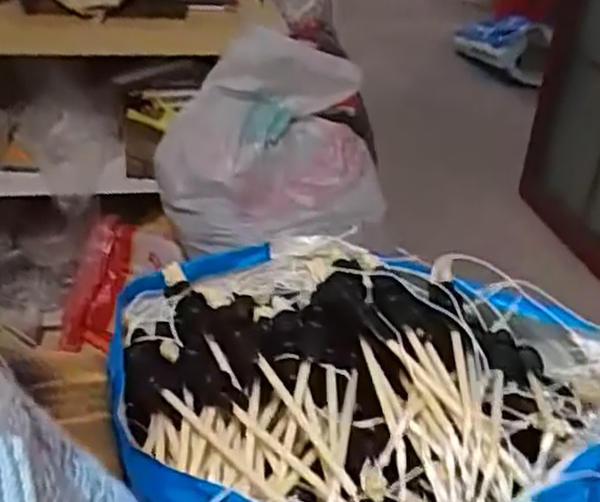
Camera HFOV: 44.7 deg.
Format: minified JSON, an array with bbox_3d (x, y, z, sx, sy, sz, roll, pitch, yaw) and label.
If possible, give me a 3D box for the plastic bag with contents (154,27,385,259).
[{"bbox_3d":[-0.057,-0.207,1.322,0.372,0.339,0.241,-6,32,-14],"label":"plastic bag with contents"}]

